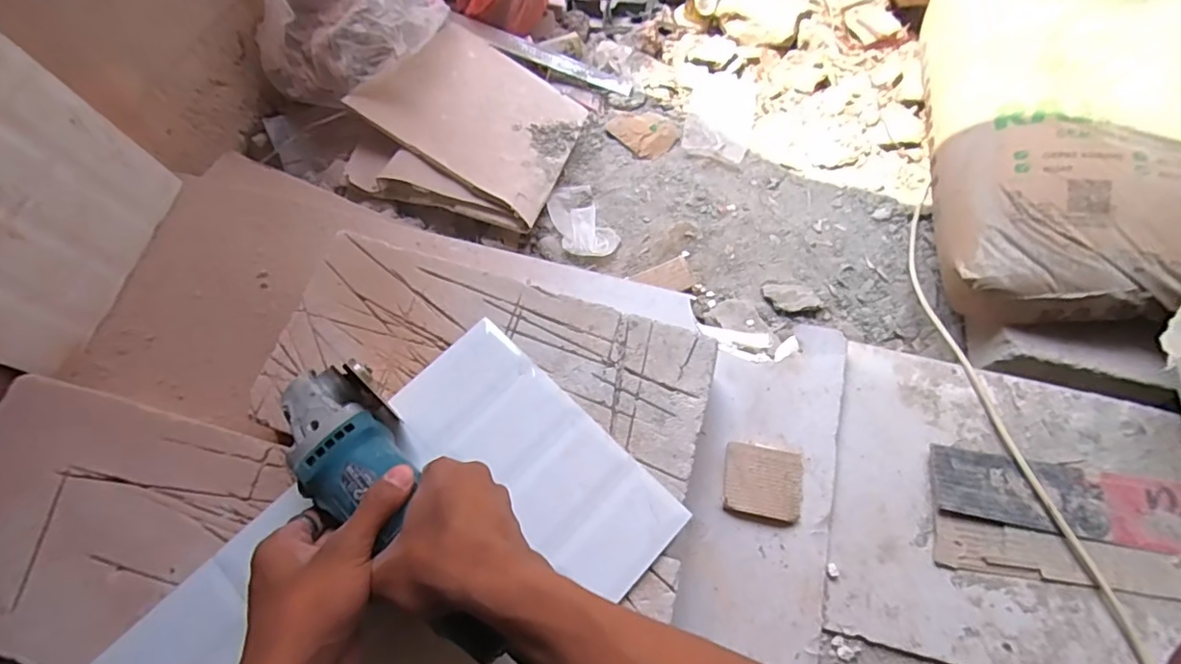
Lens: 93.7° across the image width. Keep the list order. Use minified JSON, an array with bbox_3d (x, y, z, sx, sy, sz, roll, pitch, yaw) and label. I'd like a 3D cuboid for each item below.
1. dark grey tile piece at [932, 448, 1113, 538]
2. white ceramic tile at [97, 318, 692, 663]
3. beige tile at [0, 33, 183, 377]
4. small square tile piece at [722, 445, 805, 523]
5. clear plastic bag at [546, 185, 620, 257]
[{"bbox_3d":[0.420,0.155,0.543,0.166,0.012,0.067,8,68,1],"label":"dark grey tile piece"},{"bbox_3d":[-0.143,0.200,0.426,0.245,0.014,0.391,42,75,13],"label":"white ceramic tile"},{"bbox_3d":[-0.512,-0.103,0.499,0.008,0.218,0.245,10,68,9],"label":"beige tile"},{"bbox_3d":[0.168,0.145,0.533,0.076,0.012,0.068,9,68,1],"label":"small square tile piece"},{"bbox_3d":[-0.014,-0.160,0.796,0.078,0.025,0.131,-19,69,-9],"label":"clear plastic bag"}]

